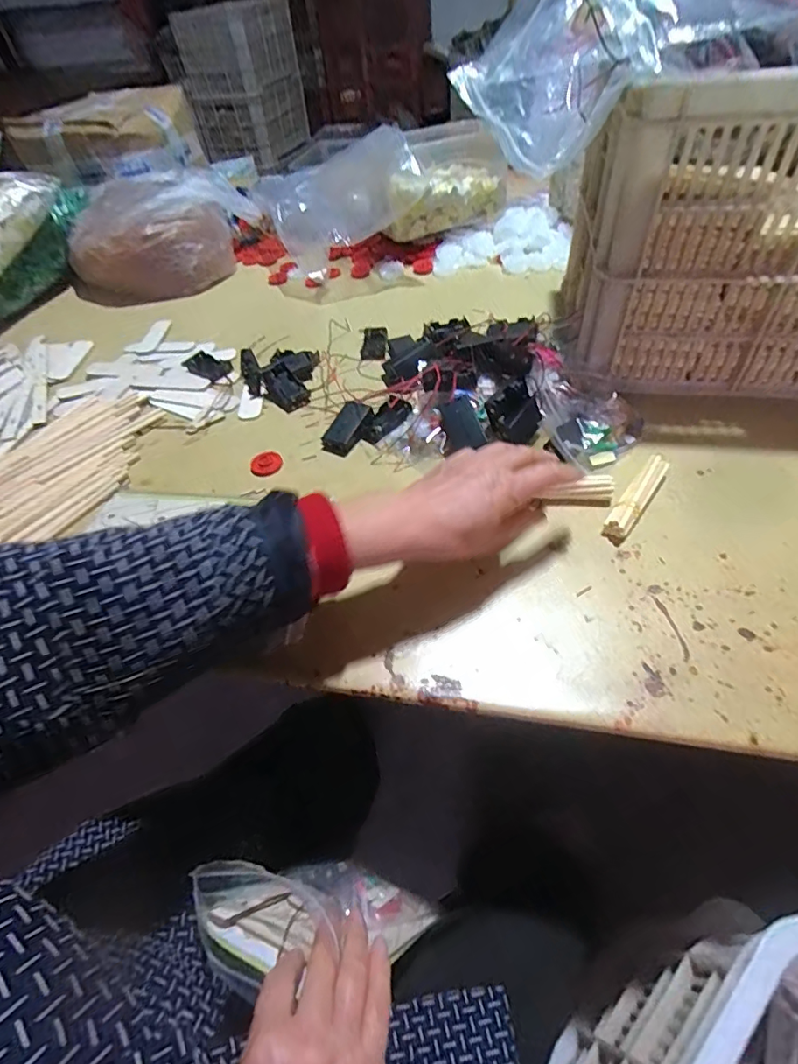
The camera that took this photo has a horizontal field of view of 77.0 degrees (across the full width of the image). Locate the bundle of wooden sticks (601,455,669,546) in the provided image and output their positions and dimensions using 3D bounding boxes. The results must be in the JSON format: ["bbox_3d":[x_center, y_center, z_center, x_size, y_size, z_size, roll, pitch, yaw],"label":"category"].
[{"bbox_3d":[0.213,-0.030,0.448,0.019,0.021,0.098,30,59,27],"label":"bundle of wooden sticks"}]

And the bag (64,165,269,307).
[{"bbox_3d":[-0.411,-0.515,0.863,0.237,0.122,0.270,15,53,18],"label":"bag"}]

